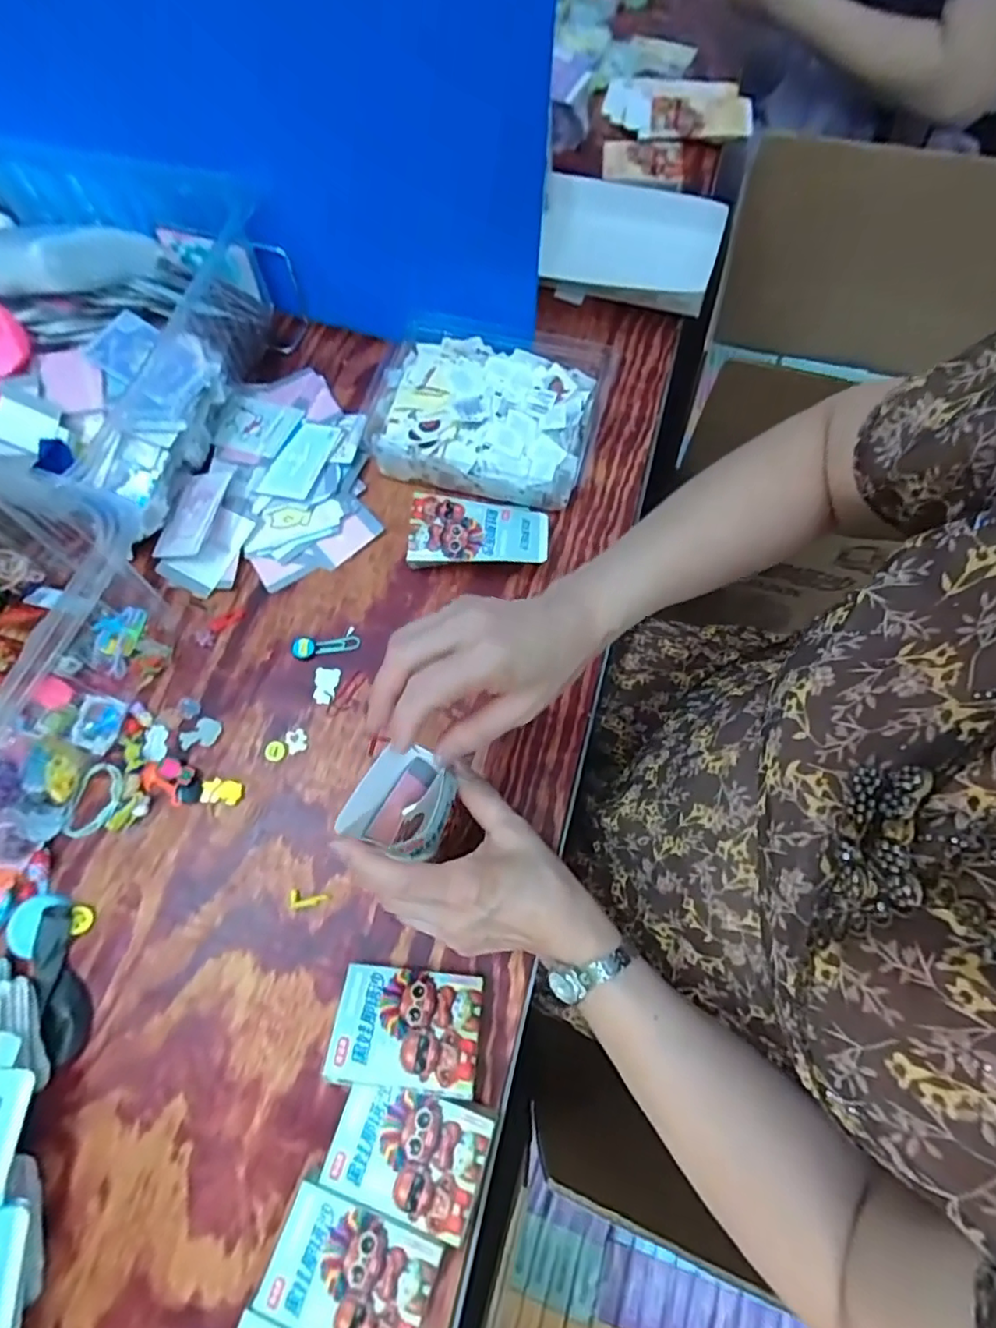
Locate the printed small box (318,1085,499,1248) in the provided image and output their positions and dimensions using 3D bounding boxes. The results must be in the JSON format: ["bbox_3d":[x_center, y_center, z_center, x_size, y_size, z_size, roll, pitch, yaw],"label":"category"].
[{"bbox_3d":[-0.054,0.301,0.386,0.092,0.028,0.066,17,70,6],"label":"printed small box"}]

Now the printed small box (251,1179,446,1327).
[{"bbox_3d":[-0.086,0.357,0.365,0.092,0.028,0.064,19,70,7],"label":"printed small box"}]

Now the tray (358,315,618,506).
[{"bbox_3d":[-0.022,-0.241,0.582,0.219,0.049,0.161,13,69,5],"label":"tray"}]

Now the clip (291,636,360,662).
[{"bbox_3d":[-0.146,-0.016,0.522,0.056,0.008,0.022,-6,69,-3],"label":"clip"}]

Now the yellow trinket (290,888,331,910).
[{"bbox_3d":[-0.137,0.172,0.447,0.029,0.005,0.014,7,69,2],"label":"yellow trinket"}]

